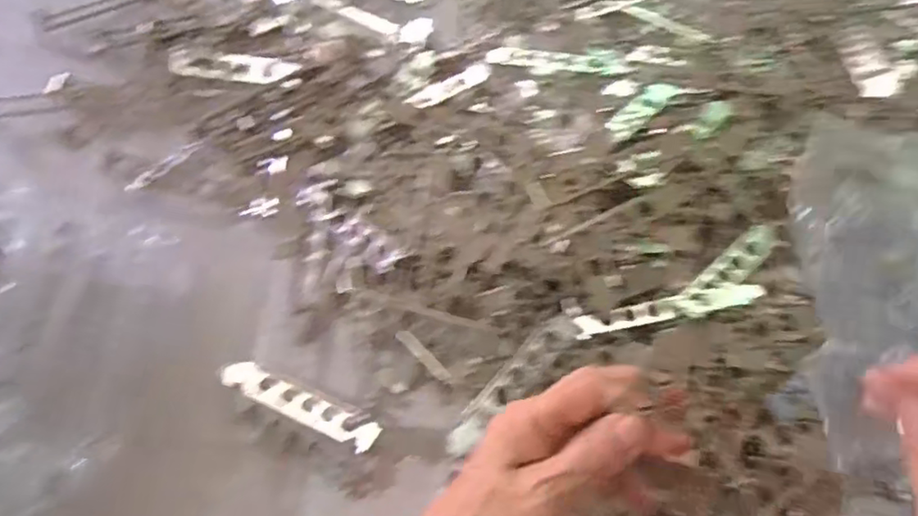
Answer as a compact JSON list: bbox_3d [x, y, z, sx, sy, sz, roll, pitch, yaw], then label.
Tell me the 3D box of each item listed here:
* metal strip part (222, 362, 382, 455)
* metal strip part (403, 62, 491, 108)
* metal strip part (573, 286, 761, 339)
[{"bbox_3d":[-0.102,0.093,0.406,0.110,0.009,0.025,23,44,12],"label":"metal strip part"},{"bbox_3d":[-0.008,-0.137,0.500,0.073,0.004,0.018,-29,71,-13],"label":"metal strip part"},{"bbox_3d":[0.135,0.033,0.401,0.119,0.008,0.016,-9,66,-4],"label":"metal strip part"}]

